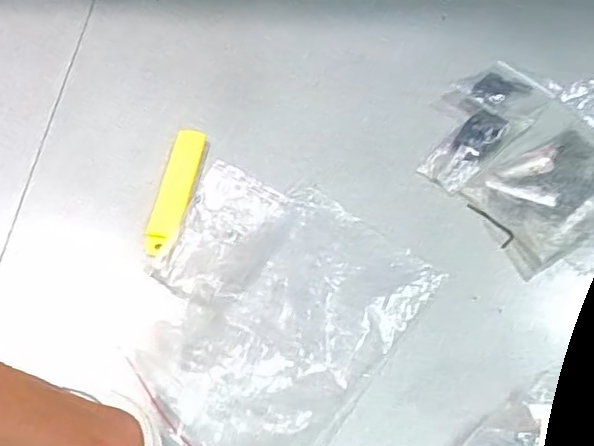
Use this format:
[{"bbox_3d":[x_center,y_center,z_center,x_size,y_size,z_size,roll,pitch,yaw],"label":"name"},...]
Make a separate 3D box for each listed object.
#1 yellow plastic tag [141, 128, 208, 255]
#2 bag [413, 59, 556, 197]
[{"bbox_3d":[-0.104,-0.032,0.513,0.028,0.005,0.126,8,55,6],"label":"yellow plastic tag"},{"bbox_3d":[0.163,-0.098,0.560,0.159,0.022,0.084,-38,63,-23],"label":"bag"}]

